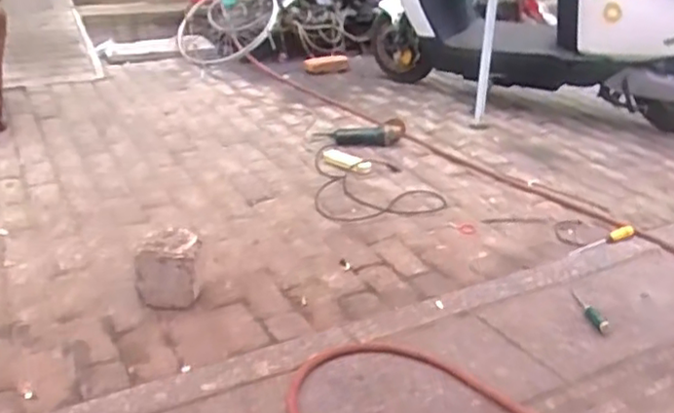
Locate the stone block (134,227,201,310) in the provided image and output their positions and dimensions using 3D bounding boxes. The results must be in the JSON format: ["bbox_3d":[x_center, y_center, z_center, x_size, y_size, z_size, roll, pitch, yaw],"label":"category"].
[{"bbox_3d":[-0.398,0.152,1.562,0.147,0.149,0.116,-2,24,-10],"label":"stone block"}]

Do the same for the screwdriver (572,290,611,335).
[{"bbox_3d":[0.604,0.246,1.578,0.026,0.019,0.184,0,23,-6],"label":"screwdriver"}]

